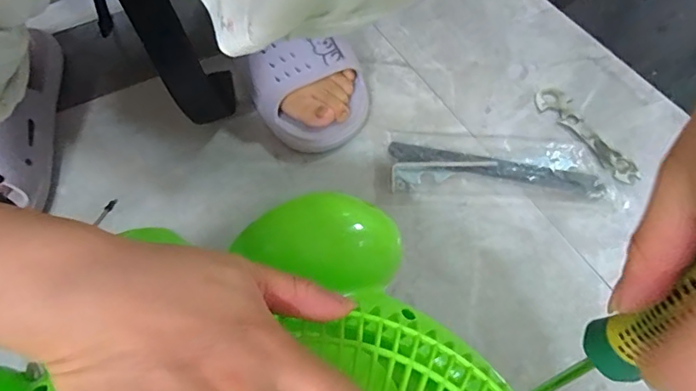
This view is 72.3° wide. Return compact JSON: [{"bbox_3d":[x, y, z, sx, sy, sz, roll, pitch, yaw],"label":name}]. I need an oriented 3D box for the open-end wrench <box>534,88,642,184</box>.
[{"bbox_3d":[0.235,-0.063,0.476,0.031,0.010,0.131,-24,62,-15],"label":"open-end wrench"}]

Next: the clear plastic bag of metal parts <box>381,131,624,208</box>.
[{"bbox_3d":[0.143,-0.029,0.445,0.205,0.018,0.069,4,59,1],"label":"clear plastic bag of metal parts"}]

